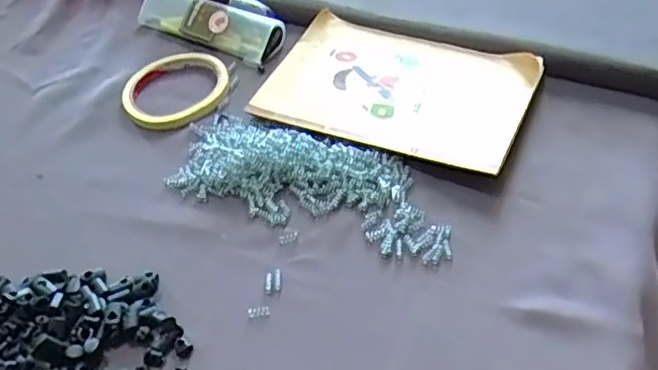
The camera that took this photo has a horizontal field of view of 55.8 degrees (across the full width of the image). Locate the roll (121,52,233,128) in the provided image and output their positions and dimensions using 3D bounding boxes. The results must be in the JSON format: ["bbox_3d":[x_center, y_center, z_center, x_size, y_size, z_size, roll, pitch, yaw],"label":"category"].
[{"bbox_3d":[-0.132,-0.085,0.538,0.093,0.010,0.093,-2,46,2],"label":"roll"}]

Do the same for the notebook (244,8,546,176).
[{"bbox_3d":[0.056,-0.079,0.509,0.204,0.019,0.136,18,50,21],"label":"notebook"}]

